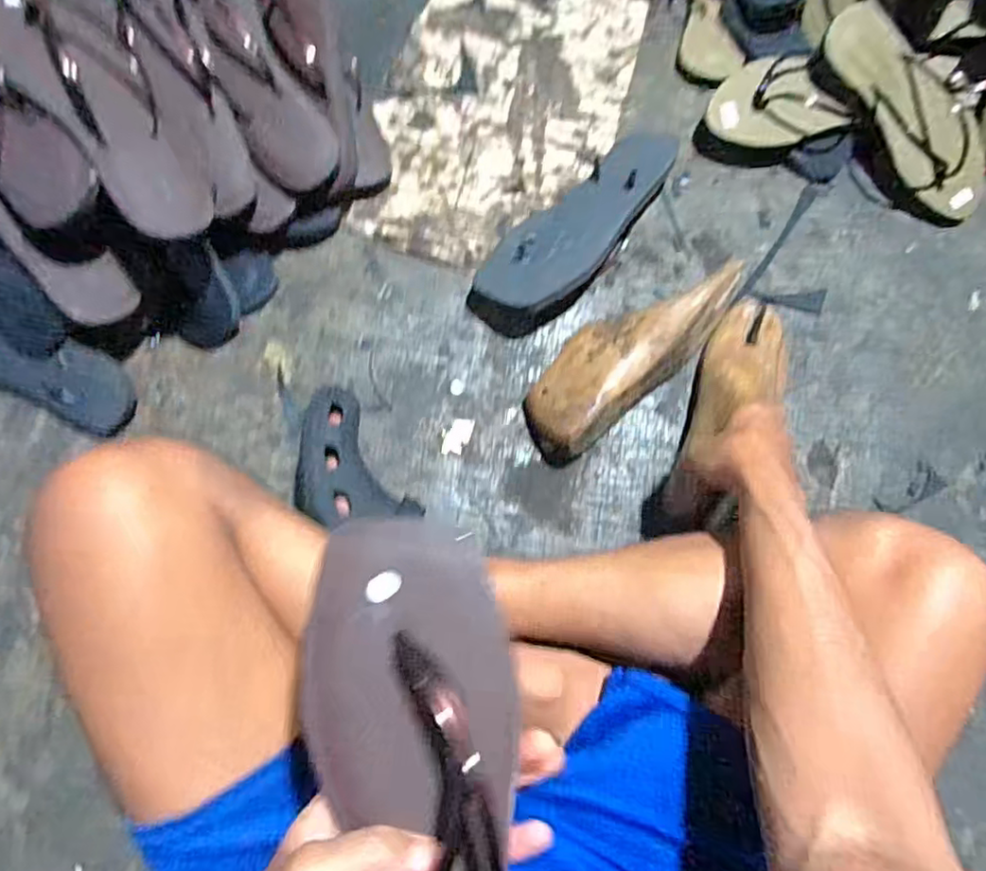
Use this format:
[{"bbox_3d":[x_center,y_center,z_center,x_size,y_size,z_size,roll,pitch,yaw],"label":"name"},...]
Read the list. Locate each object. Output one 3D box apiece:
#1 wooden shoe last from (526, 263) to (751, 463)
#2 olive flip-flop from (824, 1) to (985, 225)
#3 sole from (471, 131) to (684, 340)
[{"bbox_3d":[0.132,-0.083,0.605,0.249,0.074,0.090,-39,82,-9],"label":"wooden shoe last"},{"bbox_3d":[0.439,-0.339,0.660,0.088,0.045,0.242,-34,97,14],"label":"olive flip-flop"},{"bbox_3d":[0.091,-0.221,0.639,0.099,0.050,0.283,37,79,6],"label":"sole"}]

